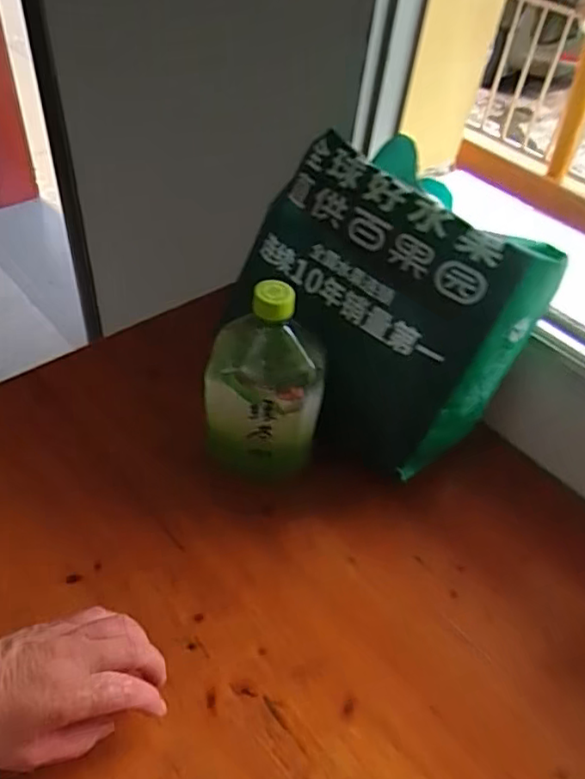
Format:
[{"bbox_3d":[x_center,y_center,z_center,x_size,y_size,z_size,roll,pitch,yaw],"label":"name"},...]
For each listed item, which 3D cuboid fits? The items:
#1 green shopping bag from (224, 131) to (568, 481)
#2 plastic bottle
[{"bbox_3d":[0.092,-0.089,0.583,0.189,0.218,0.251,-22,53,-22],"label":"green shopping bag"},{"bbox_3d":[-0.023,-0.003,0.555,0.103,0.212,0.083,4,47,-3],"label":"plastic bottle"}]

